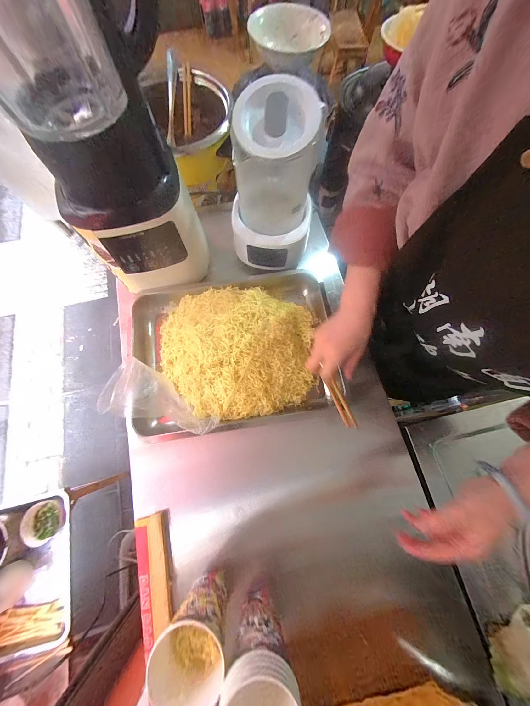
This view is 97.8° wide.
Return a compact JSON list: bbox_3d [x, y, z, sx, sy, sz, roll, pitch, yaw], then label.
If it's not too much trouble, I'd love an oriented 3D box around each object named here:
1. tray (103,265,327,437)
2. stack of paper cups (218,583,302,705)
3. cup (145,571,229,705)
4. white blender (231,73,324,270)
[{"bbox_3d":[-0.078,-0.009,0.448,0.414,0.076,0.284,-10,74,-3],"label":"tray"},{"bbox_3d":[-0.004,0.398,0.293,0.081,0.142,0.081,0,73,0],"label":"stack of paper cups"},{"bbox_3d":[-0.092,0.377,0.311,0.081,0.106,0.081,0,73,0],"label":"cup"},{"bbox_3d":[0.015,-0.299,0.425,0.149,0.230,0.162,6,73,1],"label":"white blender"}]

